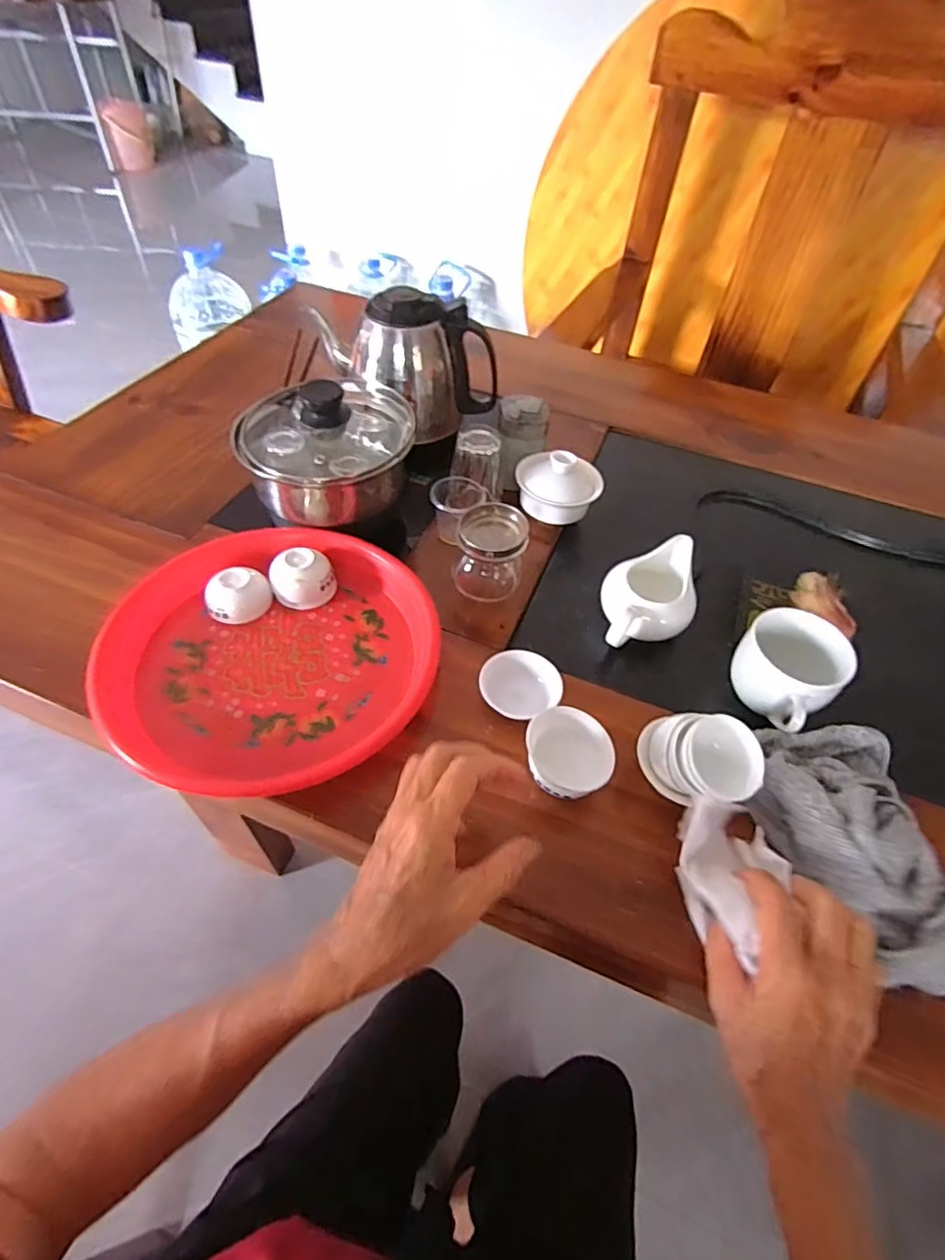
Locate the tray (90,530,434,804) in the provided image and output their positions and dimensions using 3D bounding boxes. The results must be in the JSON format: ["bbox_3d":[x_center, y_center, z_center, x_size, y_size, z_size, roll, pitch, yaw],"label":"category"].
[{"bbox_3d":[-0.159,0.010,0.478,0.248,0.035,0.253,2,51,-3],"label":"tray"}]

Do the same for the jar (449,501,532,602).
[{"bbox_3d":[0.015,-0.068,0.536,0.062,0.076,0.055,8,51,2],"label":"jar"}]

